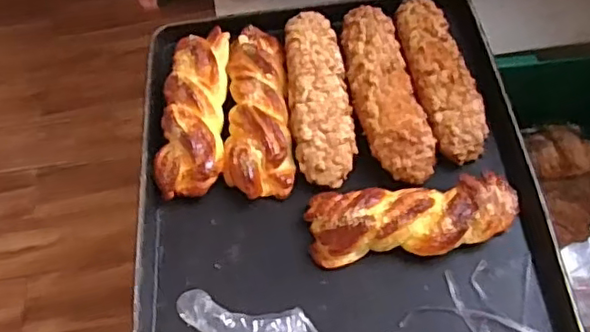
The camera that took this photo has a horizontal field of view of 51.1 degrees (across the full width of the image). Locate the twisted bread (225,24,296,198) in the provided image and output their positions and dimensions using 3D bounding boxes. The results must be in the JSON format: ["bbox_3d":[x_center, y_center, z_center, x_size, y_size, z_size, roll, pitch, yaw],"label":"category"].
[{"bbox_3d":[-0.044,-0.064,0.701,0.073,0.046,0.216,-6,59,0],"label":"twisted bread"}]

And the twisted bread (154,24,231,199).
[{"bbox_3d":[-0.115,-0.067,0.704,0.073,0.050,0.217,-2,59,2],"label":"twisted bread"}]

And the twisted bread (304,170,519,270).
[{"bbox_3d":[0.119,0.052,0.613,0.209,0.049,0.077,-4,59,1],"label":"twisted bread"}]

